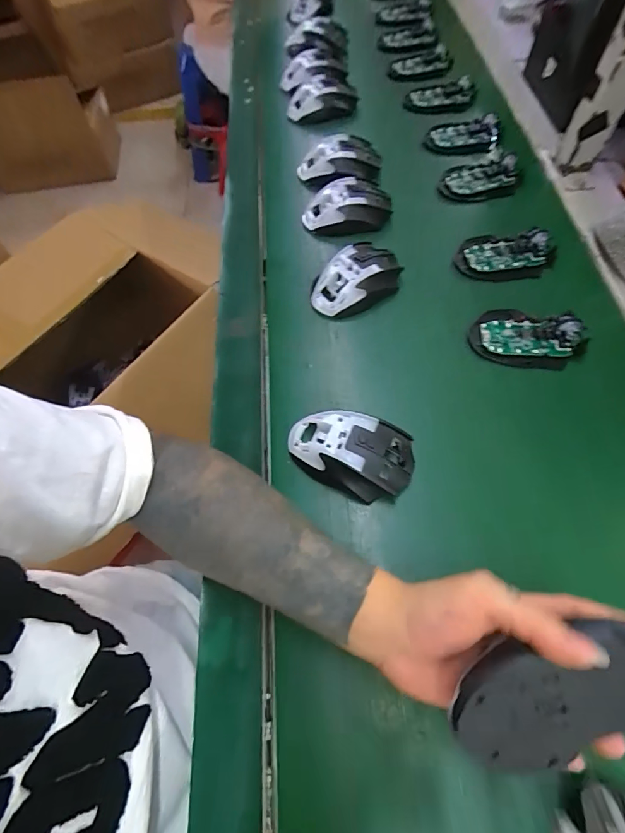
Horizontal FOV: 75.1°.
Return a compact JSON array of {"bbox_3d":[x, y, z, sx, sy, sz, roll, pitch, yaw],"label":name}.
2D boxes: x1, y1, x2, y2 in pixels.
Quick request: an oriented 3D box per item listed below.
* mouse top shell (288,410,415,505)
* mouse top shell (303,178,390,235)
[{"bbox_3d":[0.033,0.034,0.372,0.113,0.041,0.067,13,64,10],"label":"mouse top shell"},{"bbox_3d":[0.047,-0.272,0.536,0.114,0.039,0.073,-15,62,-5],"label":"mouse top shell"}]

